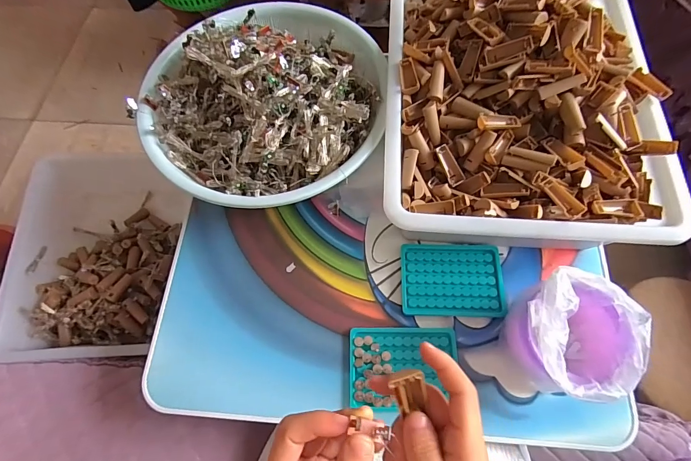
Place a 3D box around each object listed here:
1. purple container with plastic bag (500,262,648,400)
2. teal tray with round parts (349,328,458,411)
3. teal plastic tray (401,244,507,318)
[{"bbox_3d":[0.239,0.118,0.387,0.107,0.114,0.114,19,68,9],"label":"purple container with plastic bag"},{"bbox_3d":[0.071,0.167,0.436,0.130,0.007,0.092,0,67,1],"label":"teal tray with round parts"},{"bbox_3d":[0.141,0.064,0.474,0.130,0.009,0.096,1,67,2],"label":"teal plastic tray"}]

